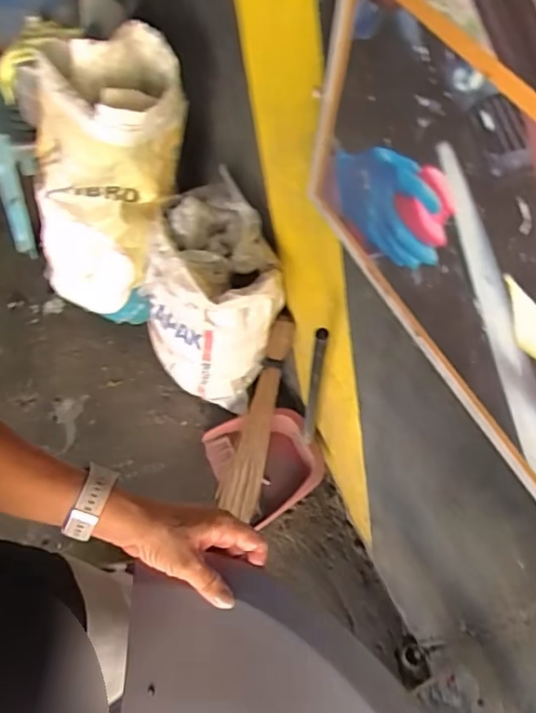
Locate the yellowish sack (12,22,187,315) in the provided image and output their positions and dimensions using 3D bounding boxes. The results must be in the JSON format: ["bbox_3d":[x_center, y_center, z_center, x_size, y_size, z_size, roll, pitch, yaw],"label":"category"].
[{"bbox_3d":[-0.450,-0.526,1.529,0.409,0.618,0.469,-11,59,-11],"label":"yellowish sack"}]

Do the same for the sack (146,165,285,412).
[{"bbox_3d":[-0.130,-0.142,1.484,0.312,0.501,0.338,10,57,3],"label":"sack"}]

